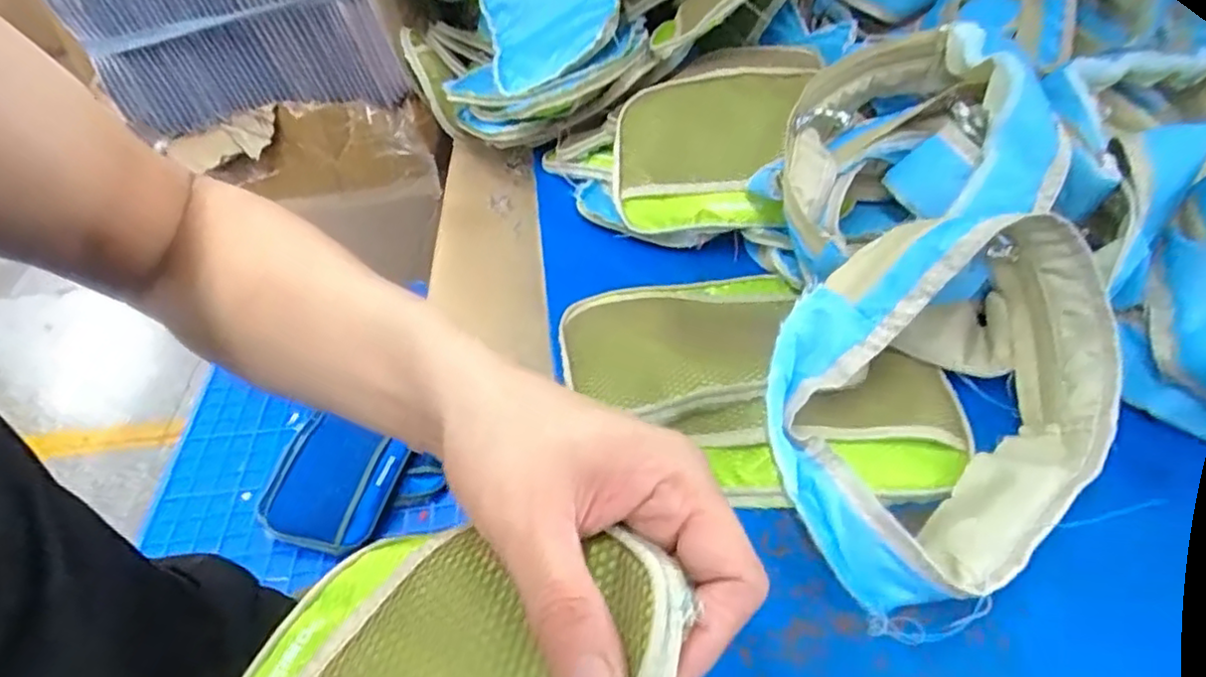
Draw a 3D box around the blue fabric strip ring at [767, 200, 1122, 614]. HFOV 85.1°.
[{"bbox_3d":[0.189,0.020,0.362,0.244,0.073,0.160,-37,69,-15],"label":"blue fabric strip ring"}]

